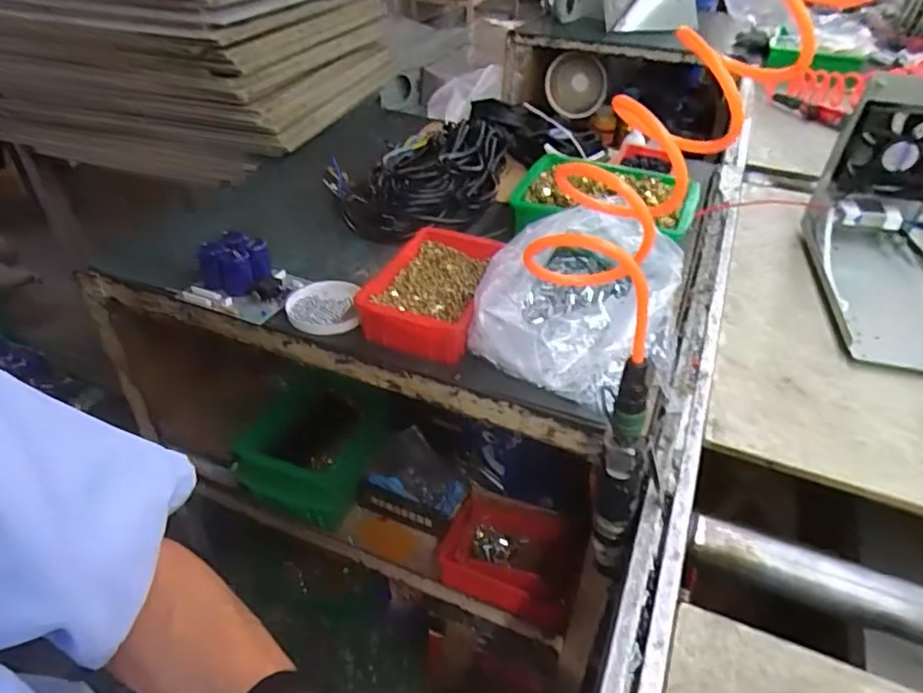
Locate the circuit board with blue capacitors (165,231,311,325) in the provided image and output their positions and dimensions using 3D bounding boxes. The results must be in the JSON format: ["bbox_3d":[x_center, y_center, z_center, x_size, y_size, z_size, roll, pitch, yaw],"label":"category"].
[{"bbox_3d":[-0.283,-0.089,0.753,0.140,0.066,0.103,14,41,16],"label":"circuit board with blue capacitors"}]

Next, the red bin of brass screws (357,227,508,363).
[{"bbox_3d":[-0.033,-0.071,0.747,0.134,0.056,0.201,13,42,14],"label":"red bin of brass screws"}]

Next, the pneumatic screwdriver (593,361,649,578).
[{"bbox_3d":[0.145,0.129,0.547,0.041,0.272,0.030,11,40,12],"label":"pneumatic screwdriver"}]

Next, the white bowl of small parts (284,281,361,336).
[{"bbox_3d":[-0.175,-0.048,0.750,0.087,0.017,0.101,-5,40,-8],"label":"white bowl of small parts"}]

